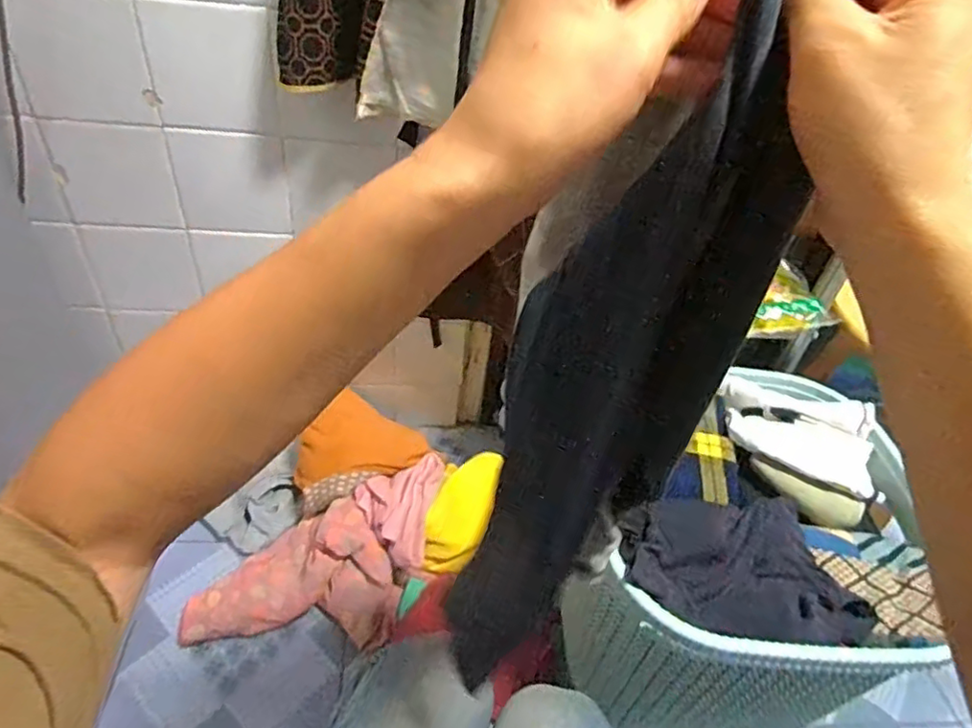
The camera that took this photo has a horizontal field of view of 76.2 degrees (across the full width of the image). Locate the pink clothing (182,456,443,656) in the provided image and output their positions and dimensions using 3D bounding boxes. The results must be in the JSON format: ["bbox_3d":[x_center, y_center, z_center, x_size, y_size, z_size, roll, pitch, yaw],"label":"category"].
[{"bbox_3d":[-0.224,0.307,0.909,0.423,0.096,0.215,-29,50,-4],"label":"pink clothing"}]

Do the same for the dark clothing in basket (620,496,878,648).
[{"bbox_3d":[0.268,0.217,0.672,0.251,0.046,0.176,1,43,-7],"label":"dark clothing in basket"}]

